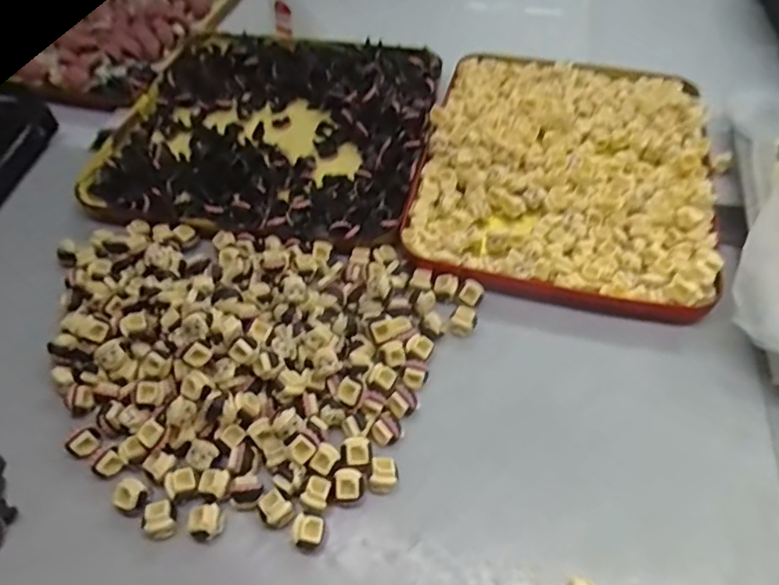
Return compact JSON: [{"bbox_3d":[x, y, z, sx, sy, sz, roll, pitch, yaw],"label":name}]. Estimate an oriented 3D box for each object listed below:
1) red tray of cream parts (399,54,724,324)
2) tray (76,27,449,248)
[{"bbox_3d":[0.129,-0.096,0.408,0.200,0.029,0.250,11,54,12],"label":"red tray of cream parts"},{"bbox_3d":[-0.091,-0.138,0.448,0.243,0.017,0.242,7,53,9],"label":"tray"}]

